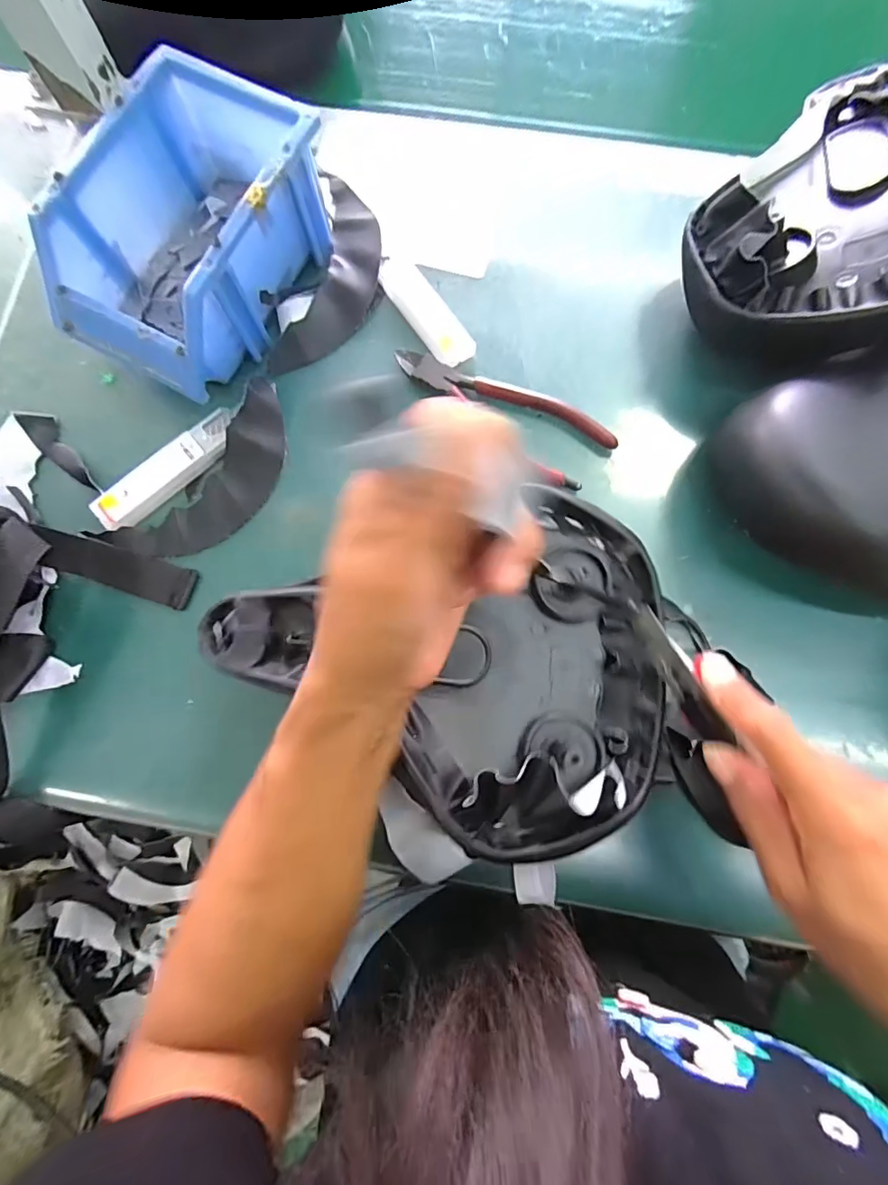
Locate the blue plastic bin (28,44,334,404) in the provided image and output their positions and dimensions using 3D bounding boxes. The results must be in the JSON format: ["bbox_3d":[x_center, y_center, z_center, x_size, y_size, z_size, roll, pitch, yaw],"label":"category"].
[{"bbox_3d":[-0.161,-0.226,0.329,0.115,0.077,0.172,28,80,7],"label":"blue plastic bin"}]

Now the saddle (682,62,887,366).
[{"bbox_3d":[0.261,-0.244,0.288,0.177,0.061,0.241,27,82,36],"label":"saddle"}]

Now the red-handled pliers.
[{"bbox_3d":[0.037,-0.126,0.342,0.153,0.011,0.053,37,81,9],"label":"red-handled pliers"}]

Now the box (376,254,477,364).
[{"bbox_3d":[-0.012,-0.196,0.353,0.027,0.015,0.088,-32,79,-6],"label":"box"}]

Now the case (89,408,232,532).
[{"bbox_3d":[-0.182,-0.081,0.336,0.105,0.013,0.027,-41,80,-7],"label":"case"}]

